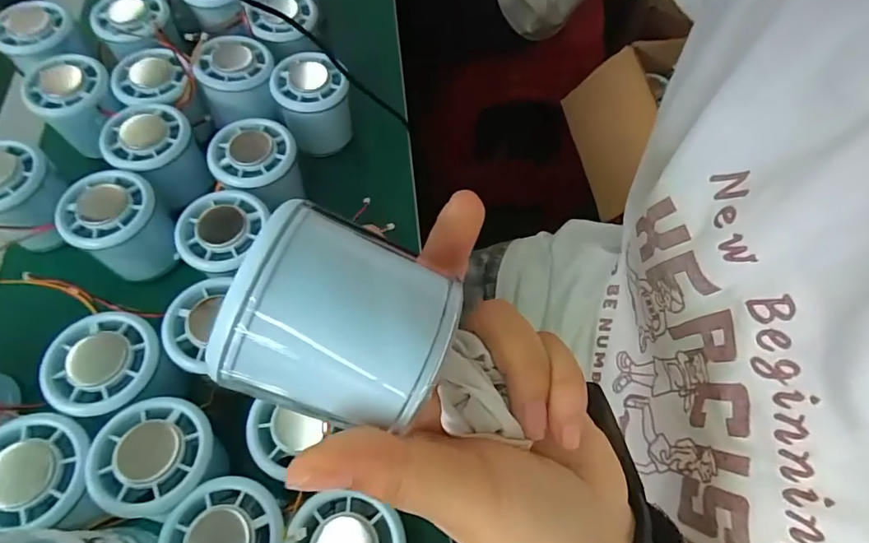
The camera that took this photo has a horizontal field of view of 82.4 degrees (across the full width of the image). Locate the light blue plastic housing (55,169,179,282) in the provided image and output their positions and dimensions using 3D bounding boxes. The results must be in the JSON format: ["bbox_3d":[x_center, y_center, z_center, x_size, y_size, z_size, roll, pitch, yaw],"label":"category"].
[{"bbox_3d":[-0.205,-0.030,0.329,0.056,0.050,0.054,0,63,0],"label":"light blue plastic housing"}]

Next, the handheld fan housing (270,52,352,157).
[{"bbox_3d":[-0.095,-0.129,0.390,0.051,0.055,0.054,0,63,0],"label":"handheld fan housing"}]

